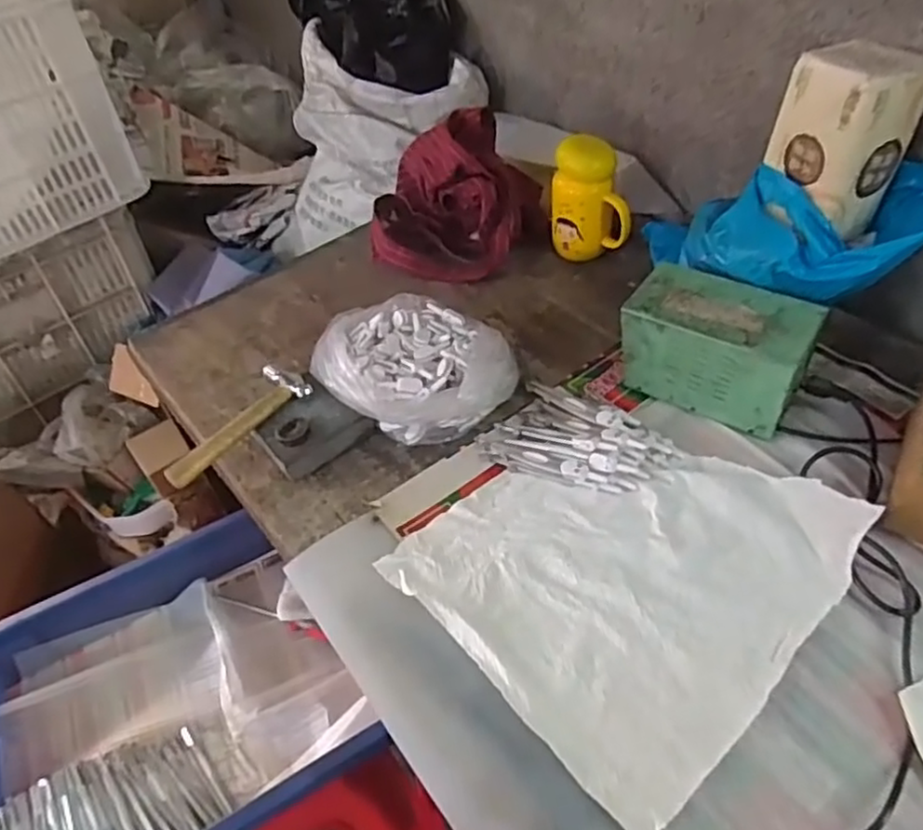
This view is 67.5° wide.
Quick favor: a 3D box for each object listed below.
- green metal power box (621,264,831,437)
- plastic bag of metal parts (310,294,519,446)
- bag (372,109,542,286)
[{"bbox_3d":[0.238,-0.062,0.646,0.156,0.098,0.086,24,52,26],"label":"green metal power box"},{"bbox_3d":[-0.051,-0.049,0.696,0.161,0.064,0.176,-30,50,-22],"label":"plastic bag of metal parts"},{"bbox_3d":[-0.007,-0.266,0.854,0.214,0.134,0.168,-4,45,2],"label":"bag"}]

